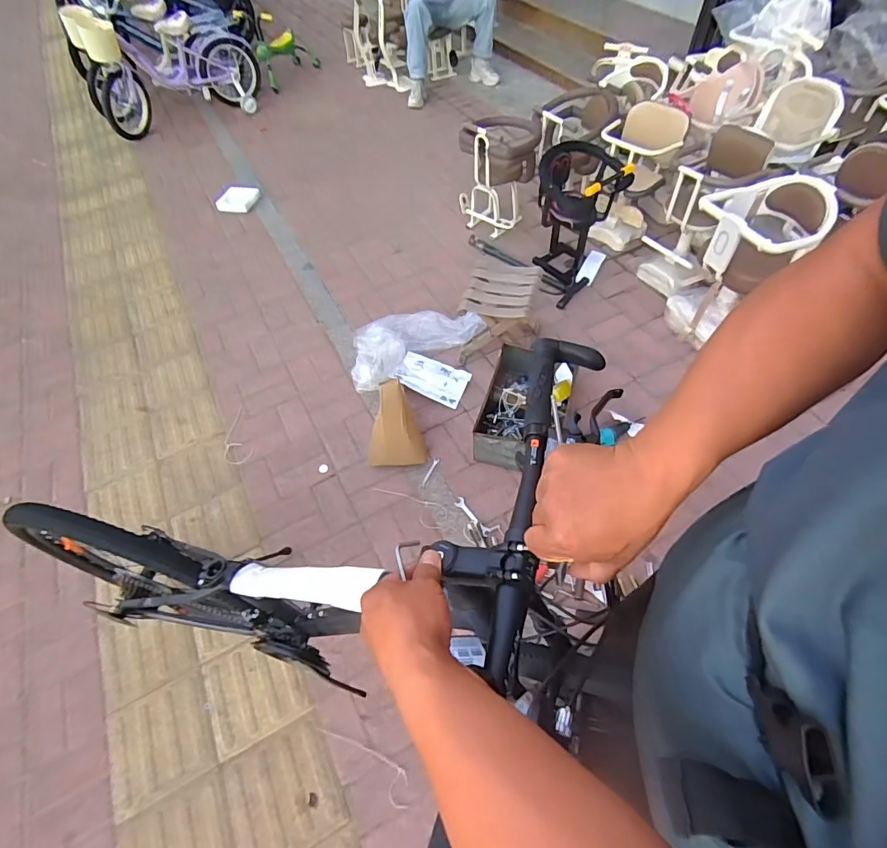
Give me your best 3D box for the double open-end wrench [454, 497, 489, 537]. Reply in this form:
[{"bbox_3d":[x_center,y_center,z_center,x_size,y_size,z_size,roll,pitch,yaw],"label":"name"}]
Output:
[{"bbox_3d":[0.092,0.287,1.433,0.032,0.008,0.153,-34,61,-18],"label":"double open-end wrench"}]

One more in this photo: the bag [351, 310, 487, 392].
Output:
[{"bbox_3d":[-0.139,-0.328,1.810,0.515,0.124,0.312,-24,58,-12],"label":"bag"}]

